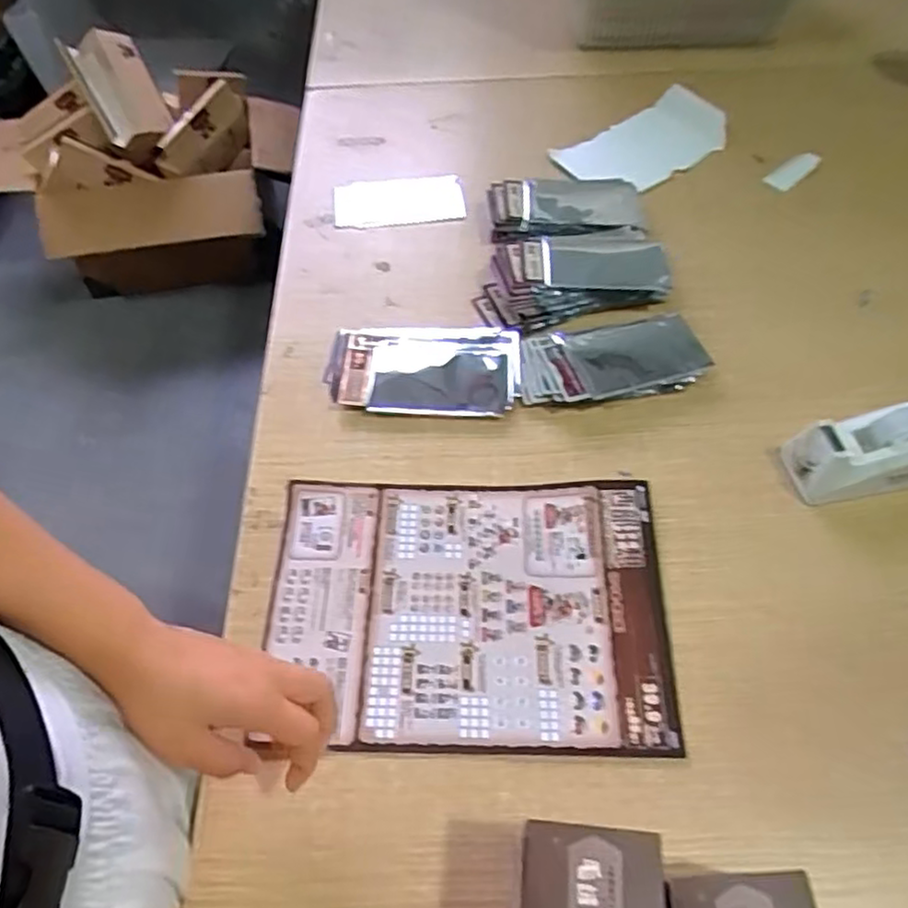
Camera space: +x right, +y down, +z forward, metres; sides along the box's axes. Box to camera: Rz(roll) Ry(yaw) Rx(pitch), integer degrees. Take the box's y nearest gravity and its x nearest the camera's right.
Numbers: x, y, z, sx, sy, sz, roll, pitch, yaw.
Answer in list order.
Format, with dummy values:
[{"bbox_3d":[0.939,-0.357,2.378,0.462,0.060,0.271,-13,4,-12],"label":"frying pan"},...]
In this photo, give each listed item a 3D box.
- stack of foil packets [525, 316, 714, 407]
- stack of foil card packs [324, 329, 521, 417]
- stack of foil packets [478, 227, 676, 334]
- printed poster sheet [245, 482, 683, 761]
[{"bbox_3d":[0.139,-0.084,0.630,0.163,0.026,0.083,-14,57,-8],"label":"stack of foil packets"},{"bbox_3d":[-0.028,-0.074,0.638,0.172,0.015,0.096,2,56,2],"label":"stack of foil card packs"},{"bbox_3d":[0.115,-0.172,0.688,0.183,0.041,0.098,-8,56,-5],"label":"stack of foil packets"},{"bbox_3d":[0.010,0.113,0.523,0.288,0.010,0.203,0,57,2],"label":"printed poster sheet"}]

